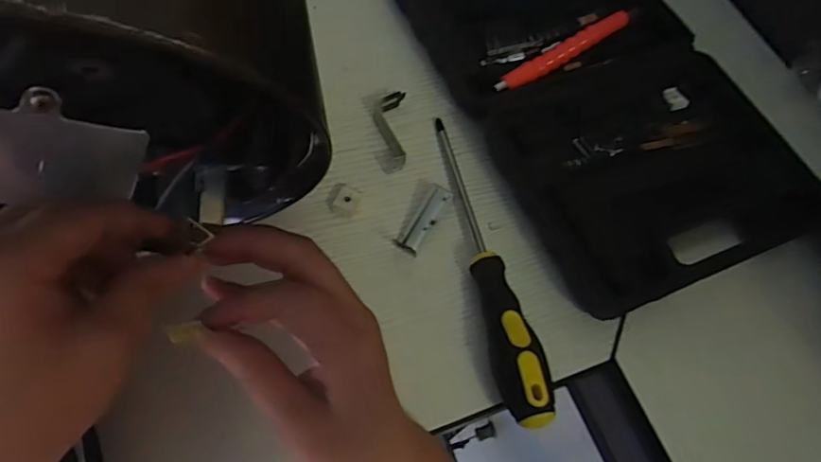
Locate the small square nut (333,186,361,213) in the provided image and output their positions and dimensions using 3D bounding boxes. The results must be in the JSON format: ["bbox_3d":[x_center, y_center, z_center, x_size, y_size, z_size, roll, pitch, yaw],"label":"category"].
[{"bbox_3d":[-0.042,-0.020,0.379,0.014,0.010,0.016,22,61,4],"label":"small square nut"}]

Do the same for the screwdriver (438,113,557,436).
[{"bbox_3d":[0.050,0.012,0.360,0.028,0.029,0.217,-6,62,-11],"label":"screwdriver"}]

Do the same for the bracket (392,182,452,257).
[{"bbox_3d":[0.008,-0.008,0.375,0.018,0.013,0.054,32,62,10],"label":"bracket"}]

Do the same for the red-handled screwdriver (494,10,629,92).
[{"bbox_3d":[0.121,-0.142,0.441,0.145,0.010,0.018,-33,70,-23],"label":"red-handled screwdriver"}]

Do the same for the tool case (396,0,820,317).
[{"bbox_3d":[0.141,-0.123,0.437,0.210,0.030,0.345,-17,65,-17],"label":"tool case"}]

